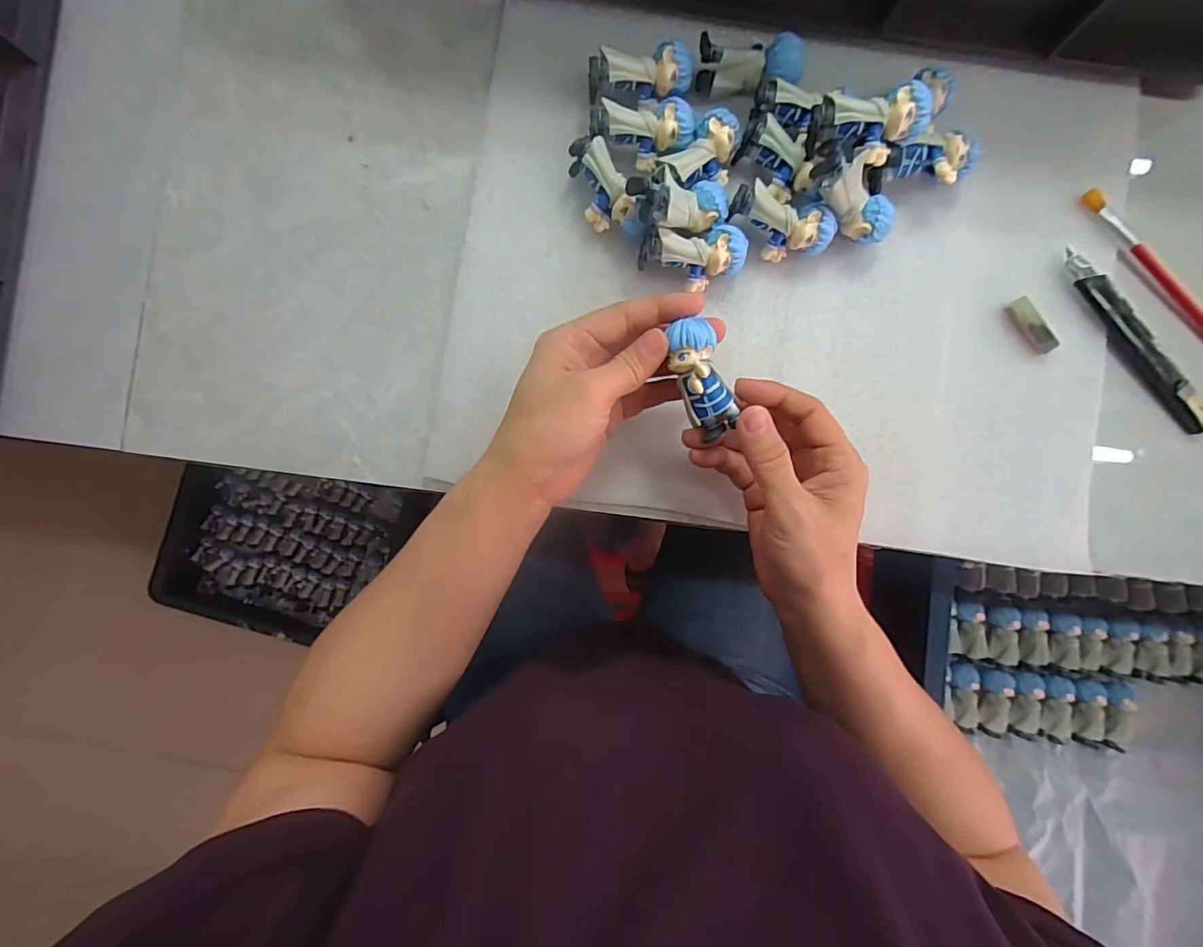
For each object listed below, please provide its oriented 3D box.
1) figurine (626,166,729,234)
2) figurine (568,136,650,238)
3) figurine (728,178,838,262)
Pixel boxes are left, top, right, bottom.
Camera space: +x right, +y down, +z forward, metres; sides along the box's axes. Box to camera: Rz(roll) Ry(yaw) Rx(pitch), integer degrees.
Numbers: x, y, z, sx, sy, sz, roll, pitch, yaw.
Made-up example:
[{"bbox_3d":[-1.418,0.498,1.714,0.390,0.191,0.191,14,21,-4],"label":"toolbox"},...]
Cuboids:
[{"bbox_3d":[0.047,-0.154,0.298,0.056,0.024,0.028,-7,88,-26],"label":"figurine"},{"bbox_3d":[0.001,-0.165,0.314,0.025,0.031,0.062,-28,89,-2],"label":"figurine"},{"bbox_3d":[0.107,-0.147,0.315,0.063,0.031,0.028,19,88,0],"label":"figurine"}]

